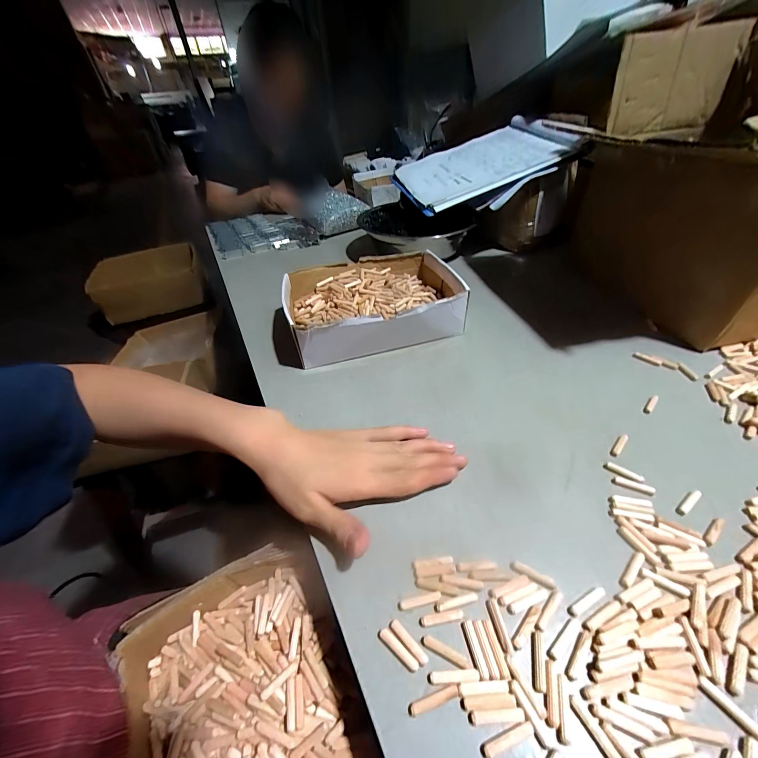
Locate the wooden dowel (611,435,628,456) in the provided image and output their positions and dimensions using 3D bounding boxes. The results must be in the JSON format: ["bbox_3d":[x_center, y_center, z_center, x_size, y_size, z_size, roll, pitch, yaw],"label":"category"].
[{"bbox_3d":[0.236,0.064,0.316,0.030,0.004,0.006,-35,50,-29],"label":"wooden dowel"}]

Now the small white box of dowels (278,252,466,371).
[{"bbox_3d":[-0.010,-0.114,0.492,0.237,0.068,0.188,-14,43,-10],"label":"small white box of dowels"}]

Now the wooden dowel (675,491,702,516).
[{"bbox_3d":[0.261,0.103,0.272,0.033,0.004,0.007,-27,47,-23],"label":"wooden dowel"}]

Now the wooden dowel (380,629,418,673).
[{"bbox_3d":[0.013,0.175,0.209,0.030,0.004,0.006,28,52,31],"label":"wooden dowel"}]

